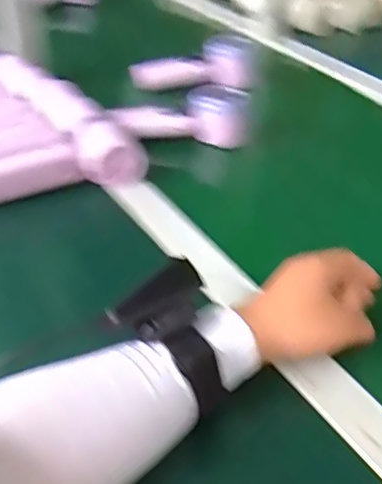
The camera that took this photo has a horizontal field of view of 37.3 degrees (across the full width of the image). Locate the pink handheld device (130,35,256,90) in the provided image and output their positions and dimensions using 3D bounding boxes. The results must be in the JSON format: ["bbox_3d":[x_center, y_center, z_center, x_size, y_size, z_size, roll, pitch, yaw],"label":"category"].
[{"bbox_3d":[-0.001,-0.256,0.810,0.168,0.069,0.081,-6,38,-9],"label":"pink handheld device"}]

